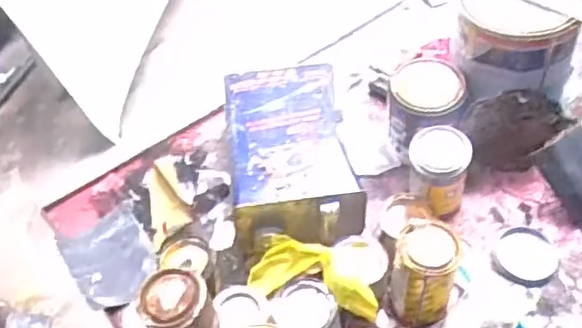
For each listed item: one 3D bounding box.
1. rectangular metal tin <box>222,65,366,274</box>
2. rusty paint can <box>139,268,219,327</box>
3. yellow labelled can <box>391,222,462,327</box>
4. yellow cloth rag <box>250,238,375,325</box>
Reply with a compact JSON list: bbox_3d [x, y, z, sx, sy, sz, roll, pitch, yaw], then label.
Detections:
[{"bbox_3d":[0.000,-0.014,0.836,0.165,0.105,0.271,-7,54,-1],"label":"rectangular metal tin"},{"bbox_3d":[-0.119,0.170,0.667,0.073,0.111,0.077,8,56,10],"label":"rusty paint can"},{"bbox_3d":[0.158,0.132,0.717,0.071,0.125,0.077,-2,55,3],"label":"yellow labelled can"},{"bbox_3d":[0.029,0.139,0.741,0.167,0.052,0.072,15,57,14],"label":"yellow cloth rag"}]

